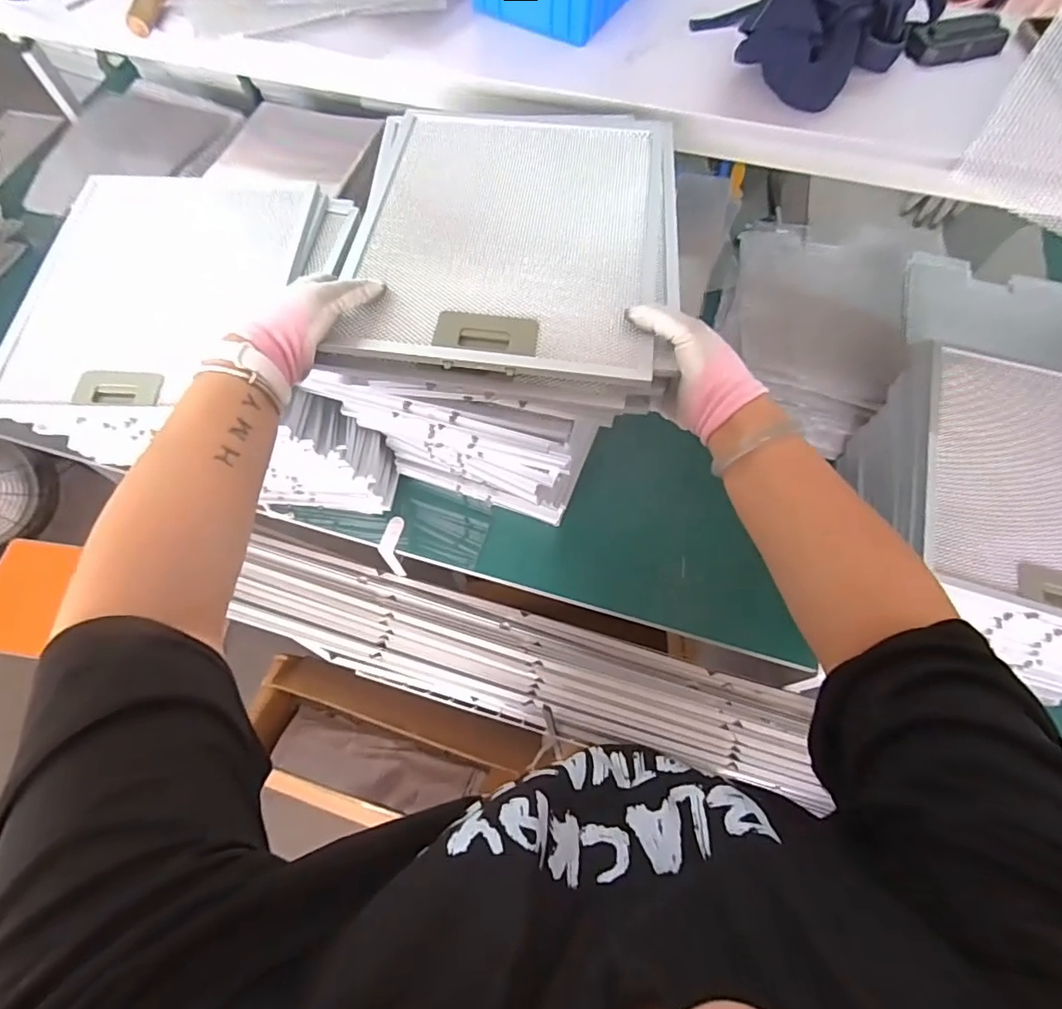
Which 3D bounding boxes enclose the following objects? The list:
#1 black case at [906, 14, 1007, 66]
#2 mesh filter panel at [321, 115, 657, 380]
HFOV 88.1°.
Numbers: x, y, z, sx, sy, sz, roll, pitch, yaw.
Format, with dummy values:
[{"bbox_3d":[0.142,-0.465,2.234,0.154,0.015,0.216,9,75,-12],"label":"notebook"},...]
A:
[{"bbox_3d":[0.492,-0.539,0.634,0.115,0.023,0.045,-1,66,1],"label":"black case"},{"bbox_3d":[-0.017,-0.265,0.520,0.270,0.018,0.335,6,66,4],"label":"mesh filter panel"}]

